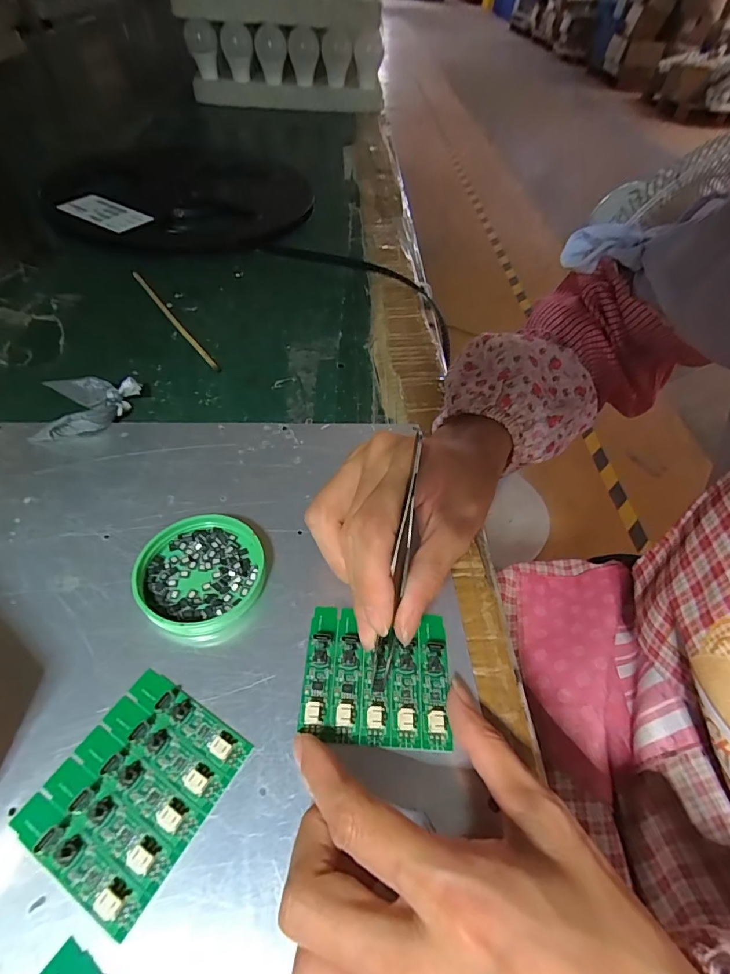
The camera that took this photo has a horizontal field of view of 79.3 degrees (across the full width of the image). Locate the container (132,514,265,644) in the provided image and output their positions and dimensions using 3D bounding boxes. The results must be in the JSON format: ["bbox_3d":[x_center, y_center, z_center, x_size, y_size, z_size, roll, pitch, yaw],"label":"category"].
[{"bbox_3d":[-0.086,0.046,0.233,0.060,0.015,0.065,3,50,-3],"label":"container"}]

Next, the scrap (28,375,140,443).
[{"bbox_3d":[-0.196,-0.062,0.313,0.066,0.019,0.066,-10,52,-13],"label":"scrap"}]

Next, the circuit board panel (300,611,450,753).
[{"bbox_3d":[0.006,0.089,0.211,0.068,0.006,0.060,6,50,0],"label":"circuit board panel"}]

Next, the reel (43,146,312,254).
[{"bbox_3d":[-0.233,-0.387,0.574,0.303,0.026,0.343,-15,53,-17],"label":"reel"}]

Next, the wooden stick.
[{"bbox_3d":[-0.176,-0.155,0.402,0.008,0.006,0.179,-29,59,-26],"label":"wooden stick"}]

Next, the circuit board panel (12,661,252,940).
[{"bbox_3d":[-0.092,0.120,0.179,0.061,0.006,0.068,27,53,16],"label":"circuit board panel"}]

